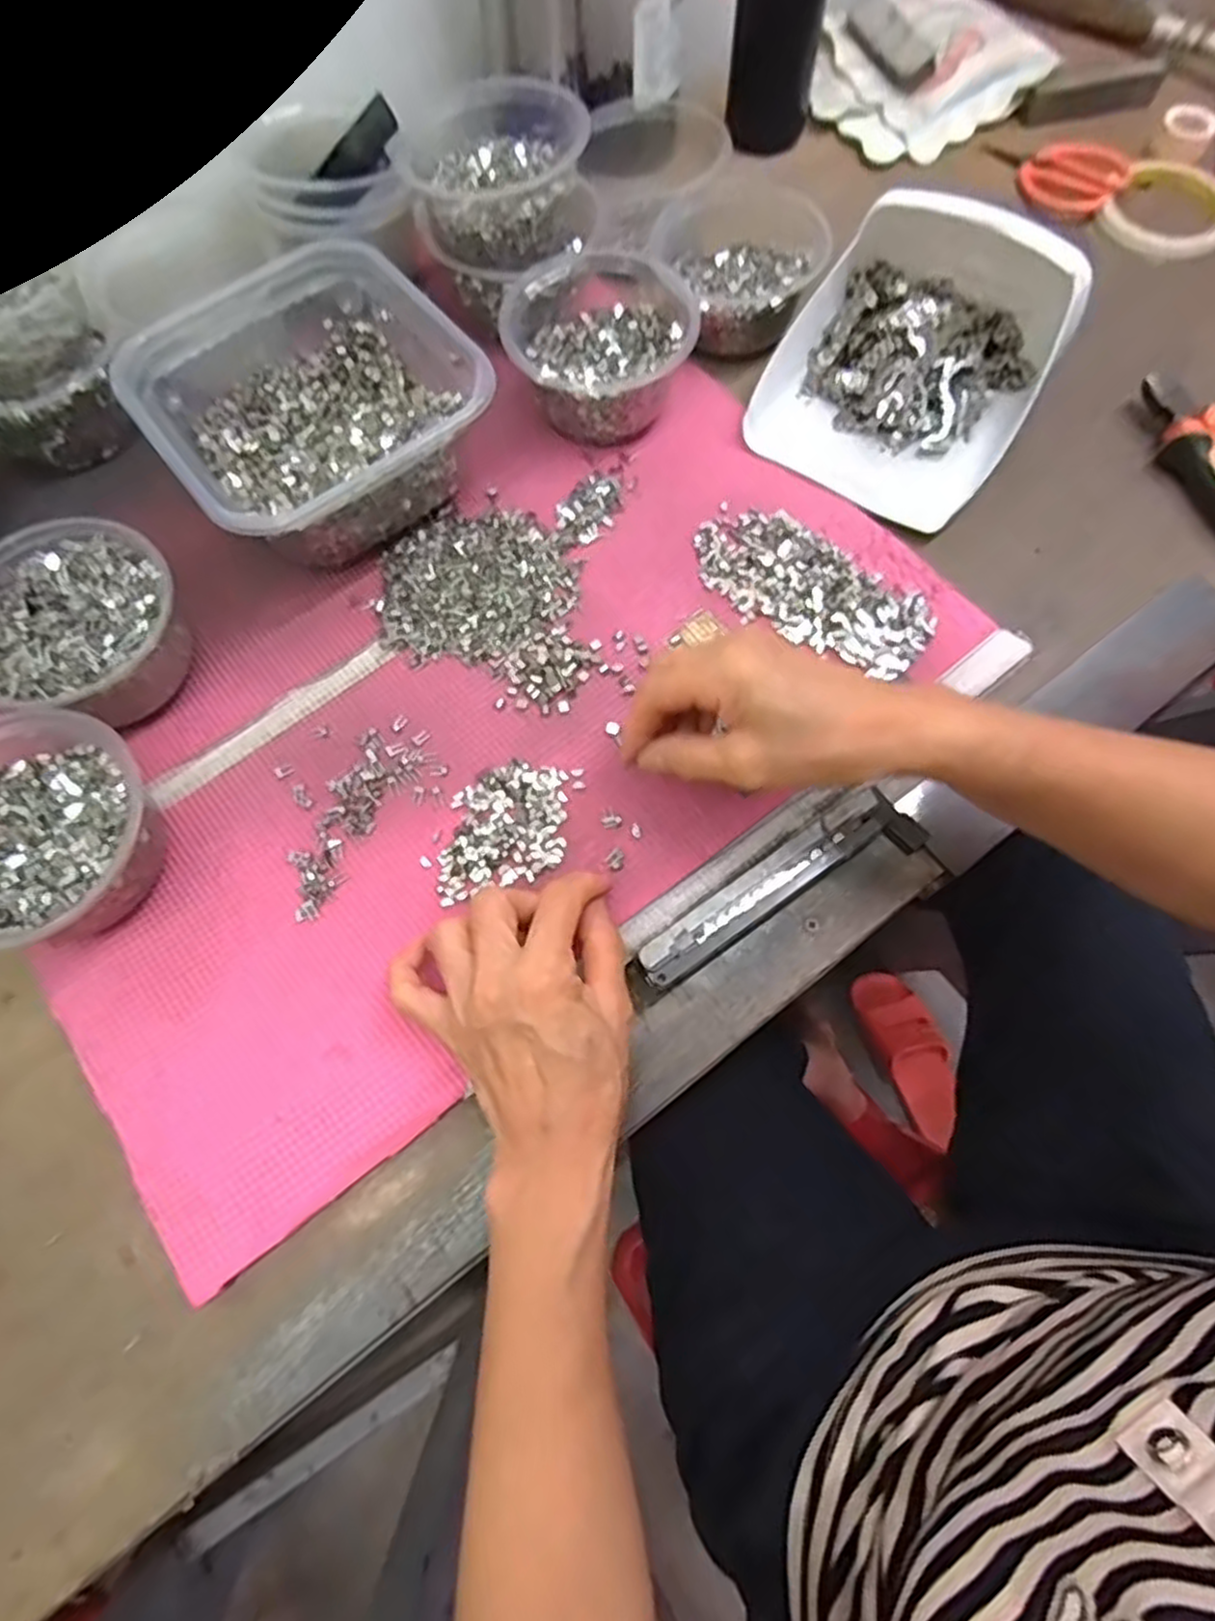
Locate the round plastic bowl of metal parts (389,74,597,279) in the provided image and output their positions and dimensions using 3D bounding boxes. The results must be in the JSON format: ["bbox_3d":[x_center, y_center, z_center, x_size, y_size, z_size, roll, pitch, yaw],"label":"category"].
[{"bbox_3d":[-0.068,-0.395,0.478,0.115,0.065,0.110,-1,68,1],"label":"round plastic bowl of metal parts"}]

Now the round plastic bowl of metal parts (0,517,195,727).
[{"bbox_3d":[-0.289,-0.097,0.417,0.118,0.061,0.113,21,72,8],"label":"round plastic bowl of metal parts"}]

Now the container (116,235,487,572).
[{"bbox_3d":[-0.175,-0.236,0.457,0.167,0.073,0.167,-37,74,-11],"label":"container"}]

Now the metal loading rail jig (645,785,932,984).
[{"bbox_3d":[0.084,0.039,0.380,0.153,0.028,0.034,-29,73,-9],"label":"metal loading rail jig"}]

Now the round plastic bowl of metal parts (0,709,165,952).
[{"bbox_3d":[-0.282,0.011,0.379,0.127,0.059,0.114,29,74,11],"label":"round plastic bowl of metal parts"}]

